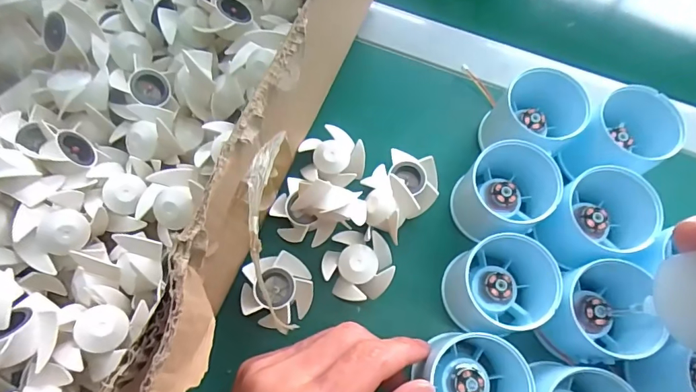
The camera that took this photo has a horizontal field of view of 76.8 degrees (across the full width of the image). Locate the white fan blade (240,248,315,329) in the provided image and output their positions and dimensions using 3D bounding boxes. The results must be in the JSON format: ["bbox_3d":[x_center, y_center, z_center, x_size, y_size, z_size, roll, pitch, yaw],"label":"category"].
[{"bbox_3d":[-0.043,0.058,0.270,0.042,0.019,0.039,0,70,-1],"label":"white fan blade"}]

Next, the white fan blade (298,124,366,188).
[{"bbox_3d":[-0.010,-0.027,0.298,0.043,0.014,0.039,10,70,3],"label":"white fan blade"}]

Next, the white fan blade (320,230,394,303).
[{"bbox_3d":[0.006,0.044,0.275,0.043,0.016,0.042,-2,70,-2],"label":"white fan blade"}]

